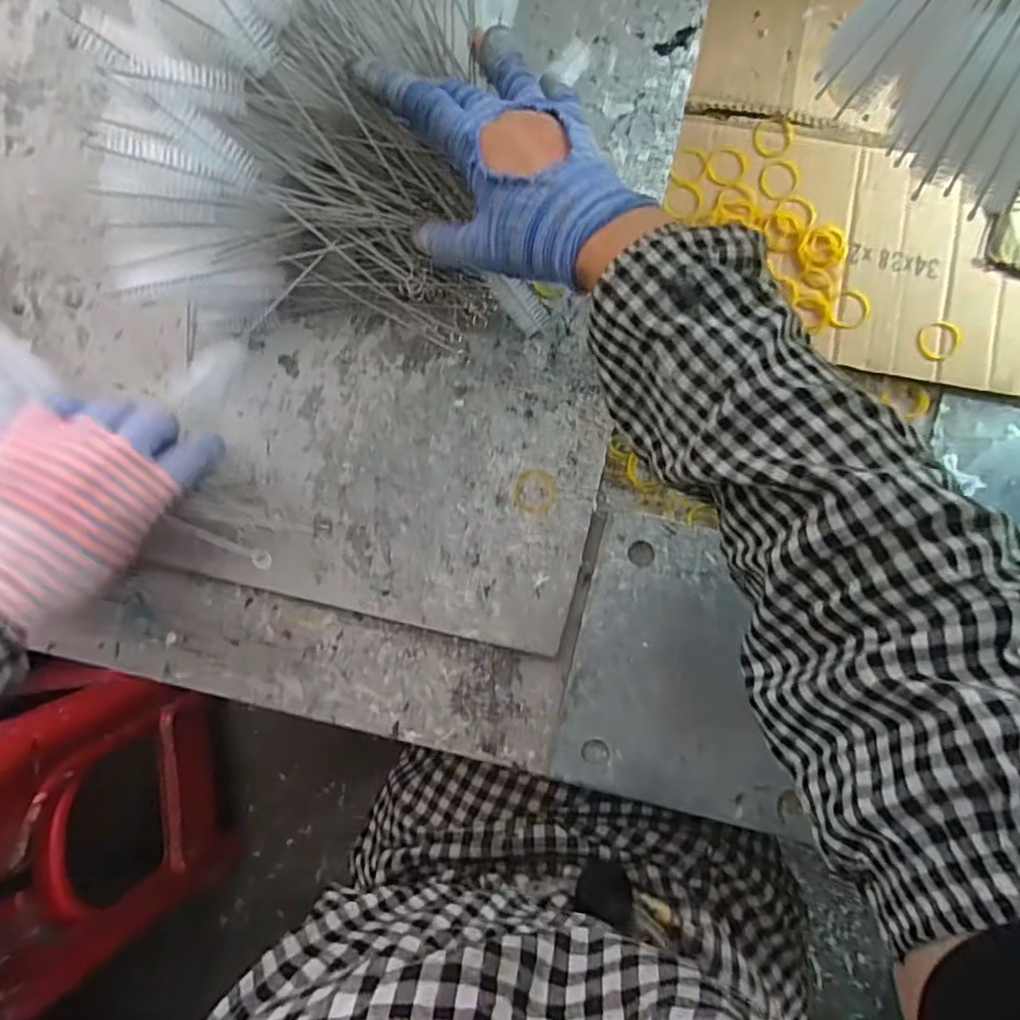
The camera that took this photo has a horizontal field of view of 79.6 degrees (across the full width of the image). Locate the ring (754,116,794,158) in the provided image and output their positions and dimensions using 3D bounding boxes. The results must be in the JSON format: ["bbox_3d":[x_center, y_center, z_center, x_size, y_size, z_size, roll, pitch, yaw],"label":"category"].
[{"bbox_3d":[0.196,-0.276,0.452,0.028,0.005,0.029,0,88,-2],"label":"ring"}]

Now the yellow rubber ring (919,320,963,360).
[{"bbox_3d":[0.315,-0.124,0.449,0.029,0.004,0.028,0,91,14],"label":"yellow rubber ring"}]

